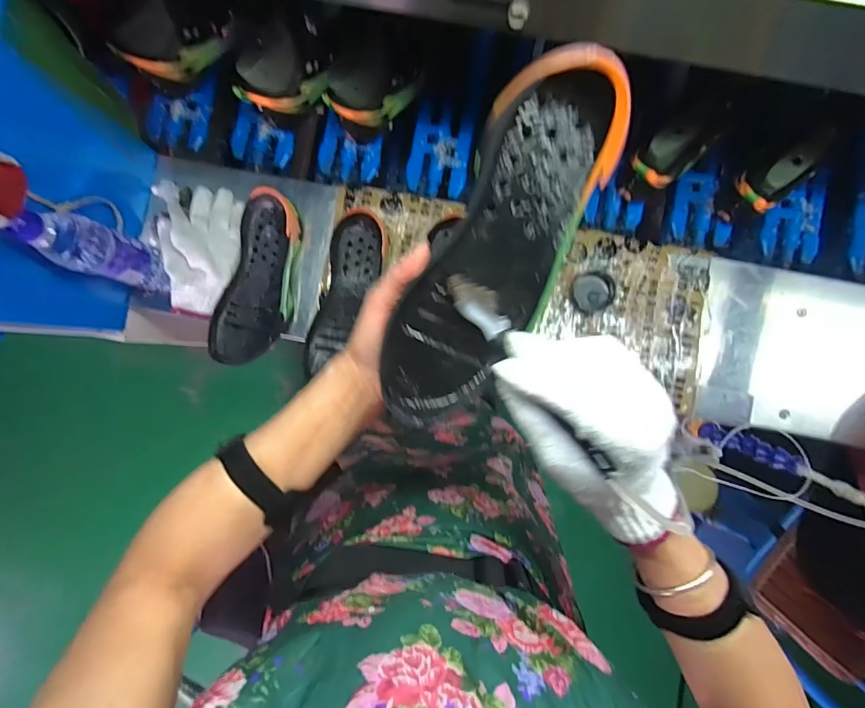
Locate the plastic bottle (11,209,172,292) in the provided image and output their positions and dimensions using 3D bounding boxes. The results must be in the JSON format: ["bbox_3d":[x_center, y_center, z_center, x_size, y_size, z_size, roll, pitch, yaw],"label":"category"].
[{"bbox_3d":[-0.412,-0.127,0.553,0.053,0.217,0.061,11,89,1],"label":"plastic bottle"}]

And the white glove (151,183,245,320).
[{"bbox_3d":[-0.334,-0.161,0.640,0.111,0.035,0.202,-13,89,1],"label":"white glove"}]

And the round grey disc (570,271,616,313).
[{"bbox_3d":[0.236,-0.089,0.651,0.064,0.026,0.056,1,89,1],"label":"round grey disc"}]

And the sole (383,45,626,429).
[{"bbox_3d":[0.045,-0.067,0.317,0.091,0.042,0.256,28,105,1],"label":"sole"}]

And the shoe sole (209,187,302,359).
[{"bbox_3d":[-0.248,-0.104,0.648,0.098,0.047,0.248,16,90,1],"label":"shoe sole"}]

